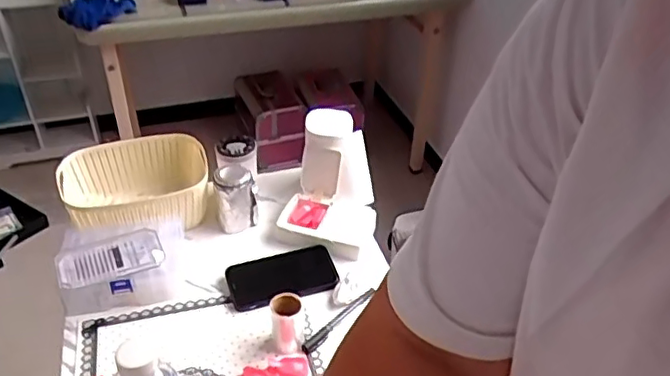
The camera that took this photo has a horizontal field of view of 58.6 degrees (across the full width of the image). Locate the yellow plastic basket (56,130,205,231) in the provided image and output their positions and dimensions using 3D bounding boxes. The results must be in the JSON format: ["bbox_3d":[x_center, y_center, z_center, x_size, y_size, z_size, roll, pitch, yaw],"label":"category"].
[{"bbox_3d":[-0.307,0.004,0.933,0.217,0.102,0.167,-12,40,-18],"label":"yellow plastic basket"}]

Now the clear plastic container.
[{"bbox_3d":[-0.292,0.099,0.830,0.164,0.070,0.125,-9,39,-15],"label":"clear plastic container"}]

